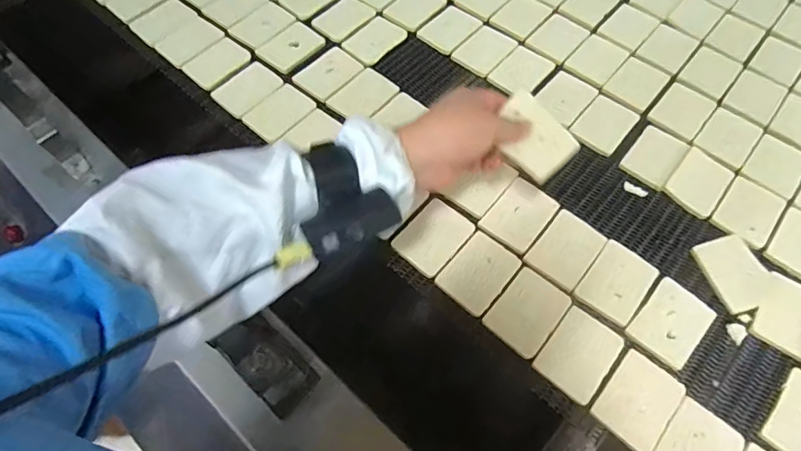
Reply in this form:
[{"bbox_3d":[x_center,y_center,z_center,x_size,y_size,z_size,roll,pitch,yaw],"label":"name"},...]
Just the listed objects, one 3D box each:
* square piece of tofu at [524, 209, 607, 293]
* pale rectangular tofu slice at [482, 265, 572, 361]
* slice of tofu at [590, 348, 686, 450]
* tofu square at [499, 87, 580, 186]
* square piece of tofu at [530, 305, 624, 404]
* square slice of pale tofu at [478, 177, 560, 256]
[{"bbox_3d":[0.173,0.024,0.507,0.057,0.004,0.079,36,67,17],"label":"square piece of tofu"},{"bbox_3d":[0.125,0.084,0.476,0.058,0.004,0.079,36,67,17],"label":"pale rectangular tofu slice"},{"bbox_3d":[0.215,0.158,0.438,0.057,0.005,0.077,38,68,18],"label":"slice of tofu"},{"bbox_3d":[0.125,-0.084,0.461,0.081,0.006,0.062,45,77,5],"label":"tofu square"},{"bbox_3d":[0.169,0.121,0.458,0.058,0.005,0.076,36,67,17],"label":"square piece of tofu"},{"bbox_3d":[0.129,-0.012,0.524,0.057,0.004,0.080,36,67,17],"label":"square slice of pale tofu"}]

